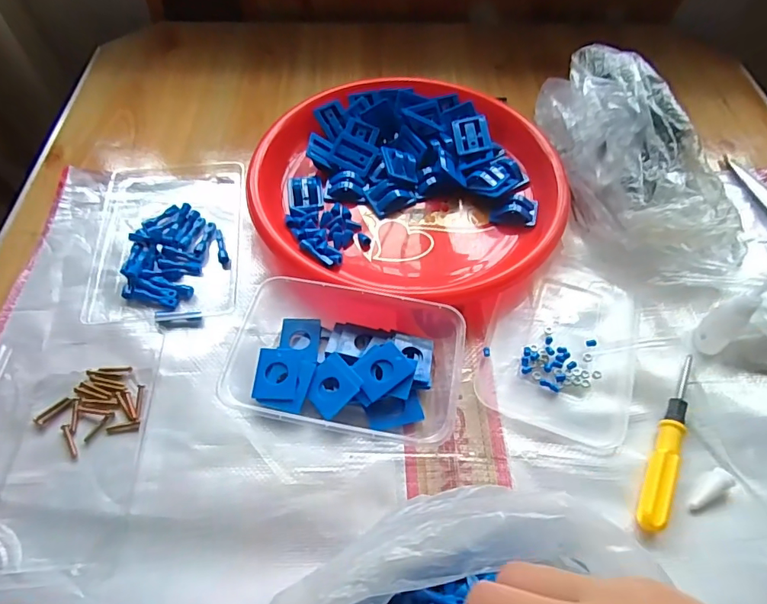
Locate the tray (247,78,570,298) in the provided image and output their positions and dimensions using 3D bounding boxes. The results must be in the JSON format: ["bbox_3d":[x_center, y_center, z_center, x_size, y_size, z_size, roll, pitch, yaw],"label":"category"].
[{"bbox_3d":[0.025,-0.125,0.488,0.294,0.037,0.270,9,56,4],"label":"tray"}]

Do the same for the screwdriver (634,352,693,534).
[{"bbox_3d":[0.210,0.097,0.356,0.016,0.016,0.142,26,59,15],"label":"screwdriver"}]

